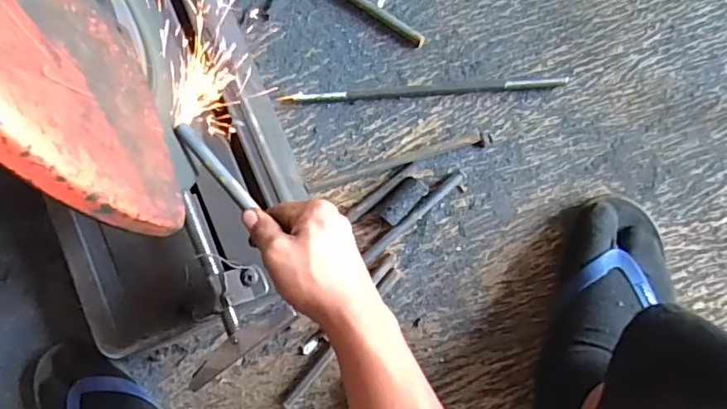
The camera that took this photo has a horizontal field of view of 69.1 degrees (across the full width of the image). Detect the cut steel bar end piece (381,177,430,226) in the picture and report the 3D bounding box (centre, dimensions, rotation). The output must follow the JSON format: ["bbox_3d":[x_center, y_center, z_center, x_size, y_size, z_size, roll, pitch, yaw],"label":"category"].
[{"bbox_3d":[0.044,-0.005,0.576,0.058,0.020,0.026,-45,82,3],"label":"cut steel bar end piece"}]

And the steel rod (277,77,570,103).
[{"bbox_3d":[0.063,-0.127,0.587,0.311,0.015,0.013,-1,86,7],"label":"steel rod"}]

